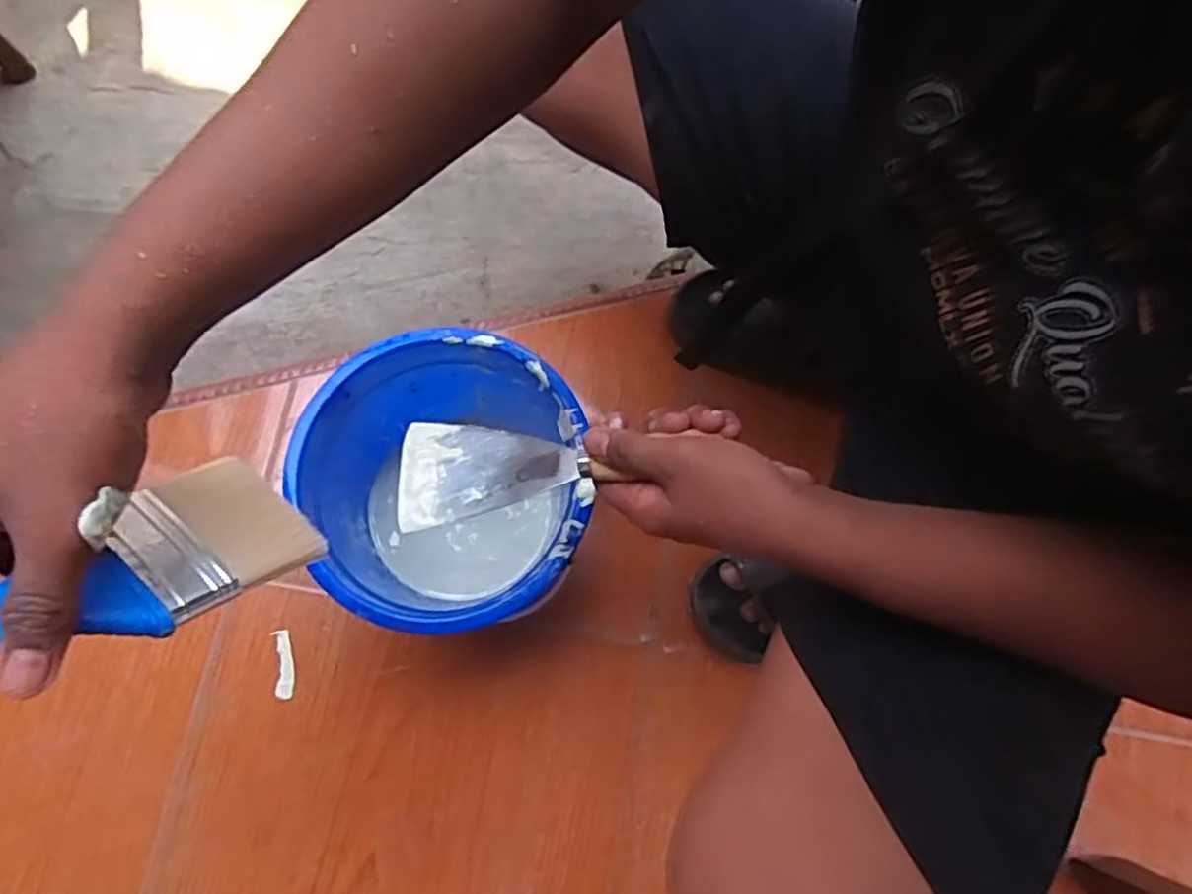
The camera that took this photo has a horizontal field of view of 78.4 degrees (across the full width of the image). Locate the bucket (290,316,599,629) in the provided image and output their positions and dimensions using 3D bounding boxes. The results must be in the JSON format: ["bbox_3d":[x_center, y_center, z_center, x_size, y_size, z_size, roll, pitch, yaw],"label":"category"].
[{"bbox_3d":[-0.108,0.038,0.620,0.200,0.180,0.219,1,78,-5],"label":"bucket"}]

